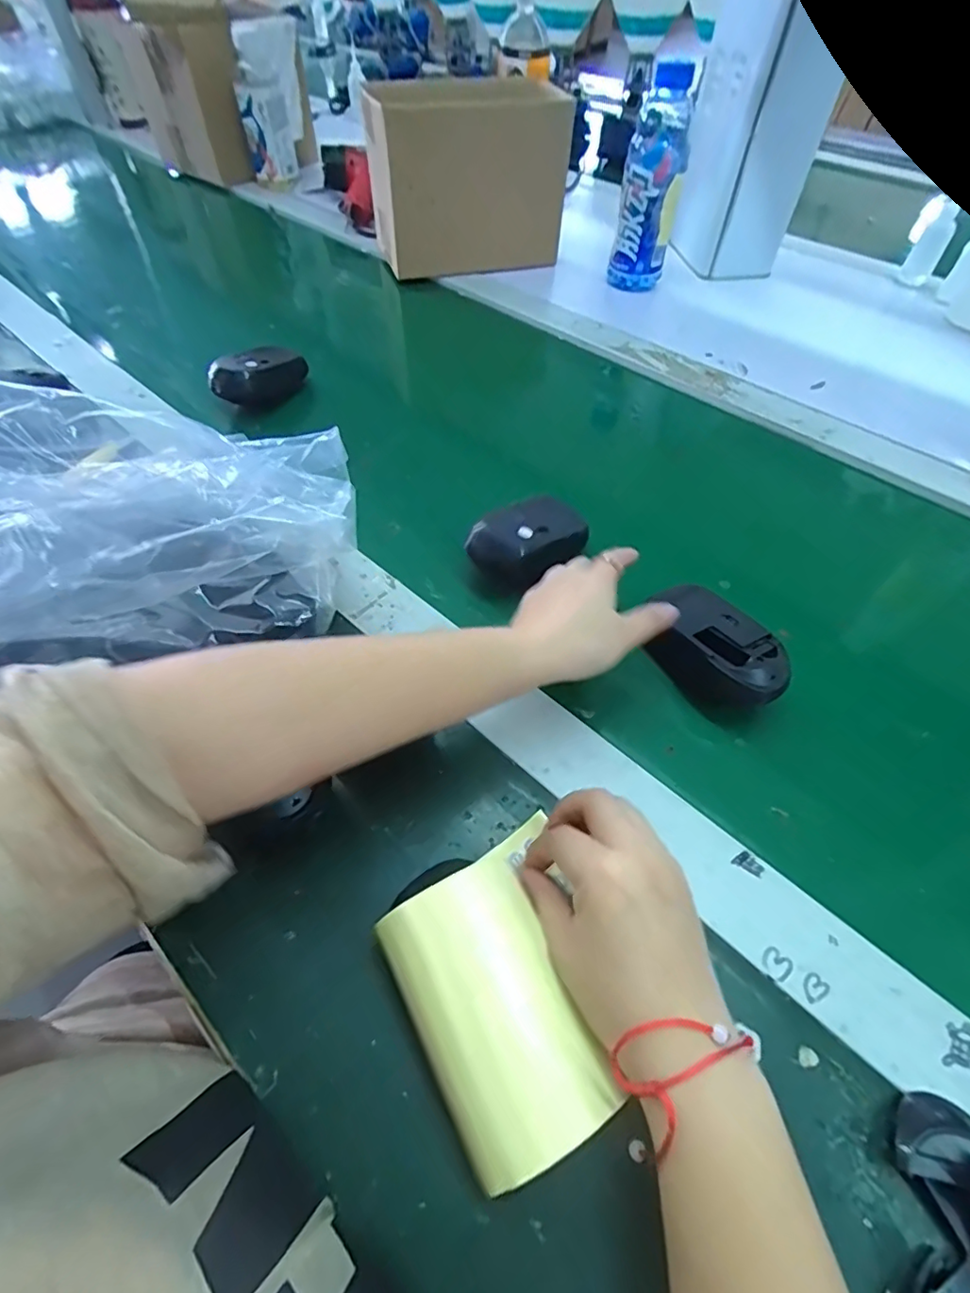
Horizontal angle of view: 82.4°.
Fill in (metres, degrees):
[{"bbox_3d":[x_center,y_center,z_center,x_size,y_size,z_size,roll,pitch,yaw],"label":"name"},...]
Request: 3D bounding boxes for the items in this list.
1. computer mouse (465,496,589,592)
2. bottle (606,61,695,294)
[{"bbox_3d":[0.034,-0.083,0.415,0.052,0.031,0.086,39,62,24],"label":"computer mouse"},{"bbox_3d":[0.200,-0.549,0.669,0.068,0.205,0.059,10,54,6],"label":"bottle"}]

